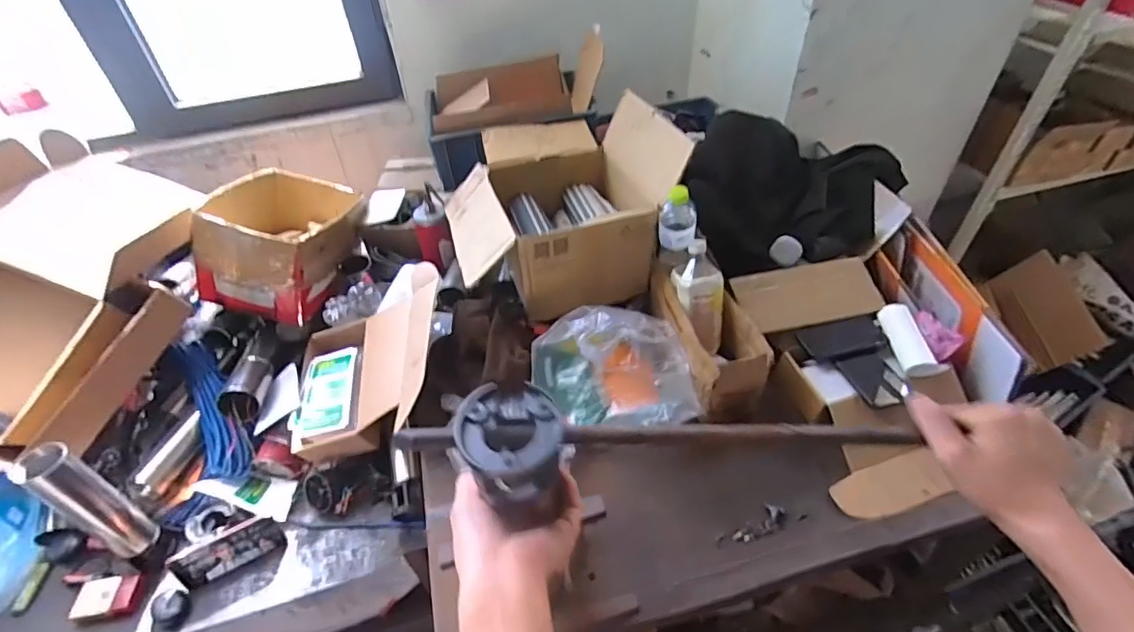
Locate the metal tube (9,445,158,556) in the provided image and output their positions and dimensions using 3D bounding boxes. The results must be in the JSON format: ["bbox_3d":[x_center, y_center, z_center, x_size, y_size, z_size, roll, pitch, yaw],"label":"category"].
[{"bbox_3d":[-0.743,0.295,0.844,0.053,0.239,0.065,23,49,25],"label":"metal tube"}]

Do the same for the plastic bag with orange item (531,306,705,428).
[{"bbox_3d":[0.079,0.086,0.891,0.274,0.164,0.181,-2,43,2],"label":"plastic bag with orange item"}]

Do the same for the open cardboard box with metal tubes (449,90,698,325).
[{"bbox_3d":[-0.035,-0.251,1.109,0.413,0.274,0.415,-13,44,-10],"label":"open cardboard box with metal tubes"}]

